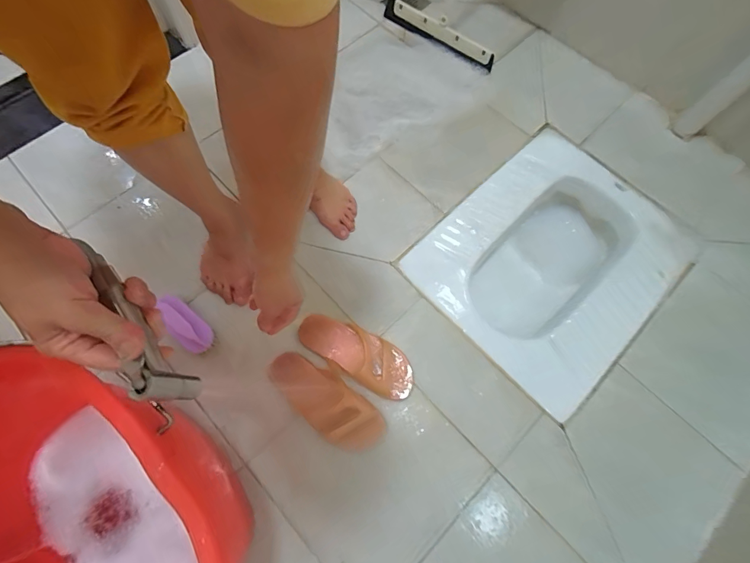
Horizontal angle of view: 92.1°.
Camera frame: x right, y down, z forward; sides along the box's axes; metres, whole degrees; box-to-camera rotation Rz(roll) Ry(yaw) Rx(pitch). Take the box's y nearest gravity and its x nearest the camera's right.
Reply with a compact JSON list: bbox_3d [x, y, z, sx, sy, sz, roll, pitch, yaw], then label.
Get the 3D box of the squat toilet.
[{"bbox_3d":[0.372,-0.031,0.838,0.508,0.195,0.421,-40,76,-14],"label":"squat toilet"}]

